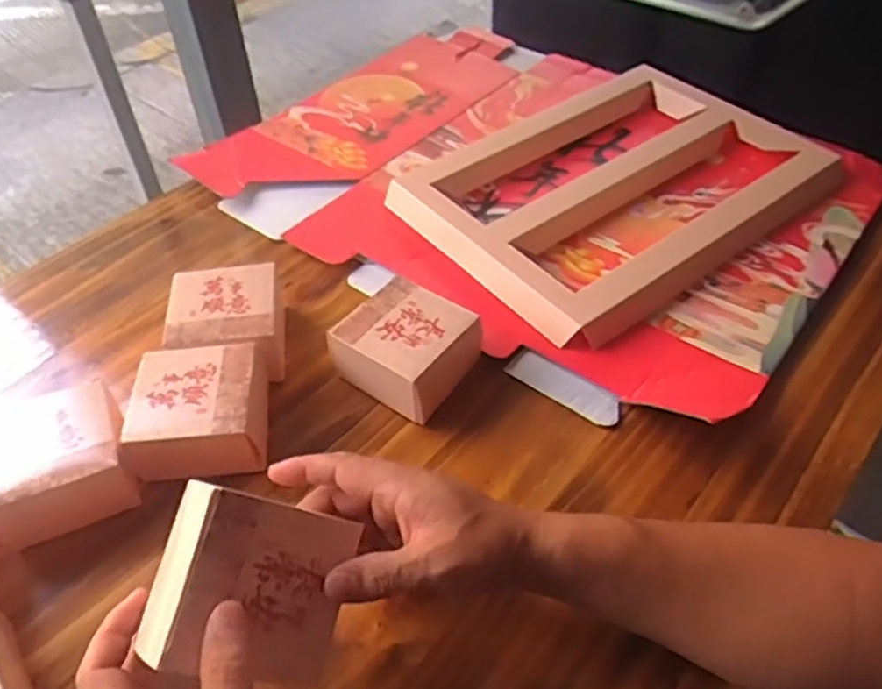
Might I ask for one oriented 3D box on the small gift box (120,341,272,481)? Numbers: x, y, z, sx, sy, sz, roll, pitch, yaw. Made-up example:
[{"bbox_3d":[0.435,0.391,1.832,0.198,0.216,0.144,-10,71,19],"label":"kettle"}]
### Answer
[{"bbox_3d":[-0.176,0.052,0.524,0.093,0.057,0.091,-4,48,-3],"label":"small gift box"}]

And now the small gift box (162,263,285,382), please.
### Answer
[{"bbox_3d":[-0.176,-0.021,0.583,0.088,0.050,0.100,-4,48,-3],"label":"small gift box"}]

